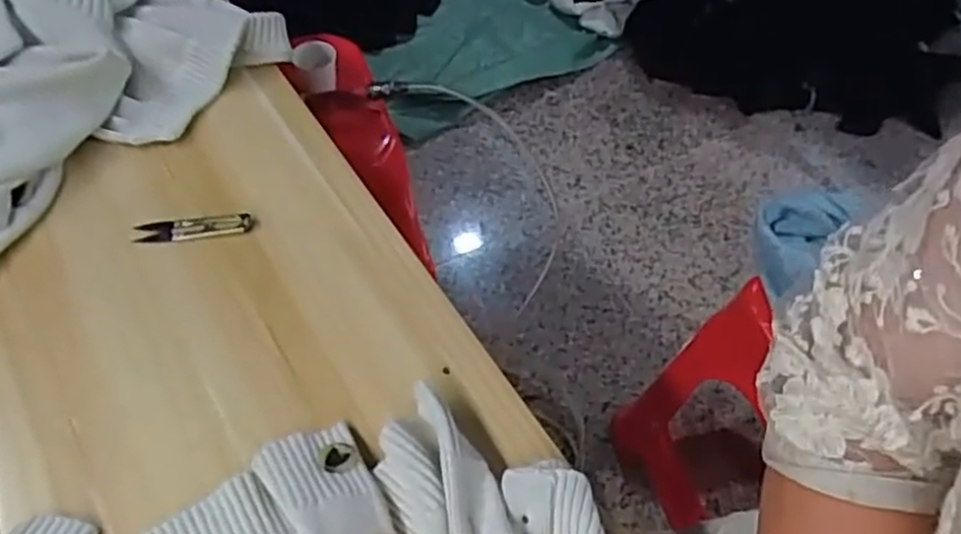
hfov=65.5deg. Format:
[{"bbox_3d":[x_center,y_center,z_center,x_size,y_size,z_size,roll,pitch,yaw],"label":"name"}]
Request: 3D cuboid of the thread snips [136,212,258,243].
[{"bbox_3d":[-0.253,-0.036,0.659,0.099,0.006,0.022,-4,55,-7],"label":"thread snips"}]

